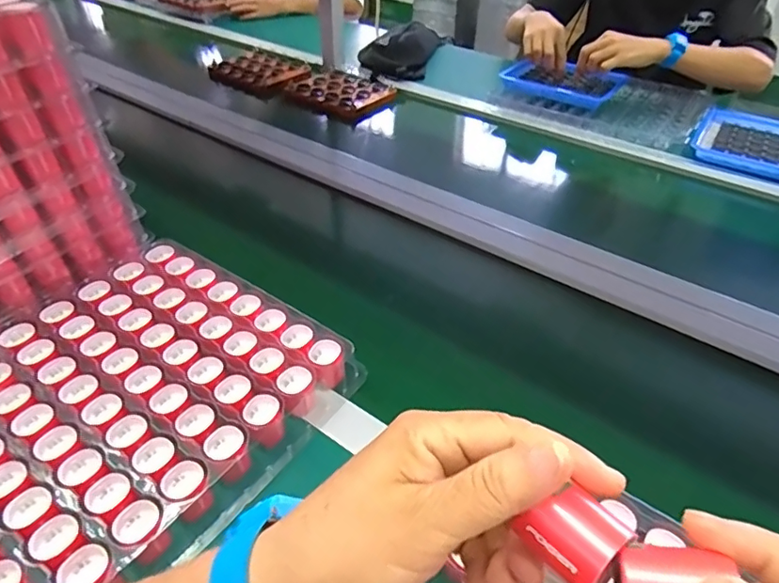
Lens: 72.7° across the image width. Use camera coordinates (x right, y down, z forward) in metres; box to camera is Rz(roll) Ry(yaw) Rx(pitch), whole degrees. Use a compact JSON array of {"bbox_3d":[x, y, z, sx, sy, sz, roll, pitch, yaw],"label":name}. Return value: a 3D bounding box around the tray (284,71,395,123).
[{"bbox_3d":[-0.102,-0.408,1.089,0.195,0.032,0.167,25,47,24],"label":"tray"}]

